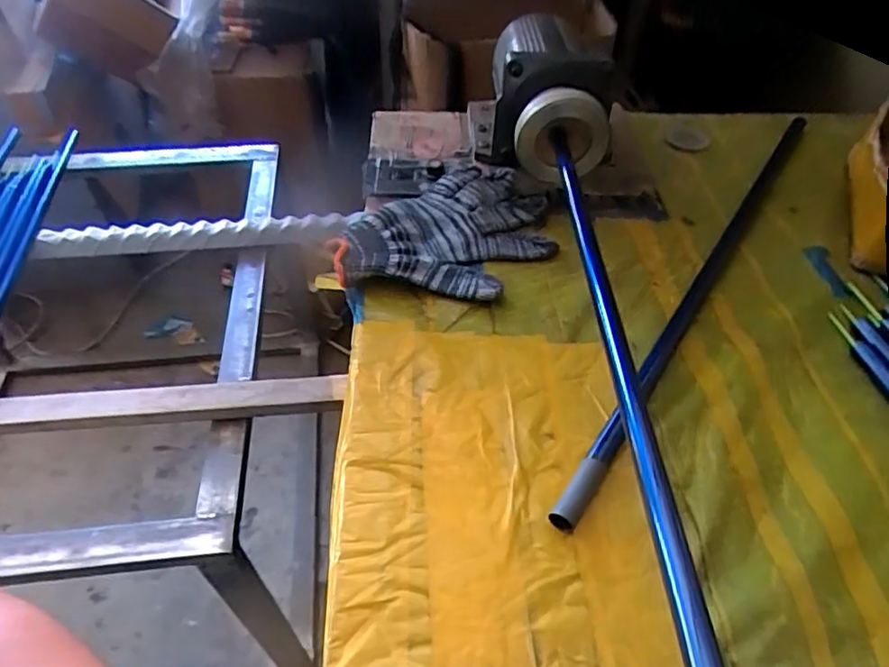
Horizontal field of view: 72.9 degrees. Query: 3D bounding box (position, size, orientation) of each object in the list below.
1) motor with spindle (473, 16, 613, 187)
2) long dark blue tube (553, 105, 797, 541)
[{"bbox_3d":[0.088,-0.196,0.532,0.104,0.115,0.133,8,49,6],"label":"motor with spindle"},{"bbox_3d":[0.212,-0.054,0.476,0.016,0.012,0.524,28,53,21],"label":"long dark blue tube"}]

